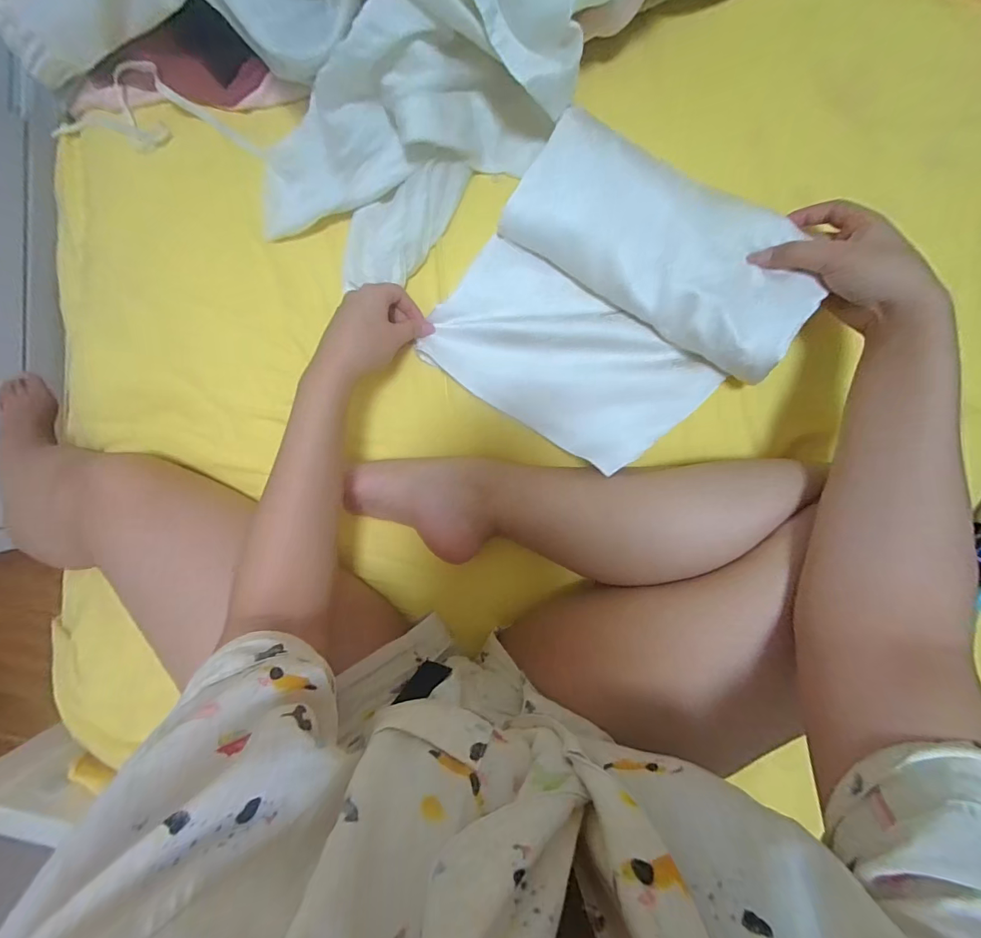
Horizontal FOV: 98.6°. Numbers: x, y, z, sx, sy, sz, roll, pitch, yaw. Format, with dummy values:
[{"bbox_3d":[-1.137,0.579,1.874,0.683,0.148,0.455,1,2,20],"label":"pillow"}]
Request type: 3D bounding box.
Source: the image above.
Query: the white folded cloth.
[{"bbox_3d":[0.110,-0.151,0.402,0.266,0.065,0.276,41,98,3],"label":"white folded cloth"}]

